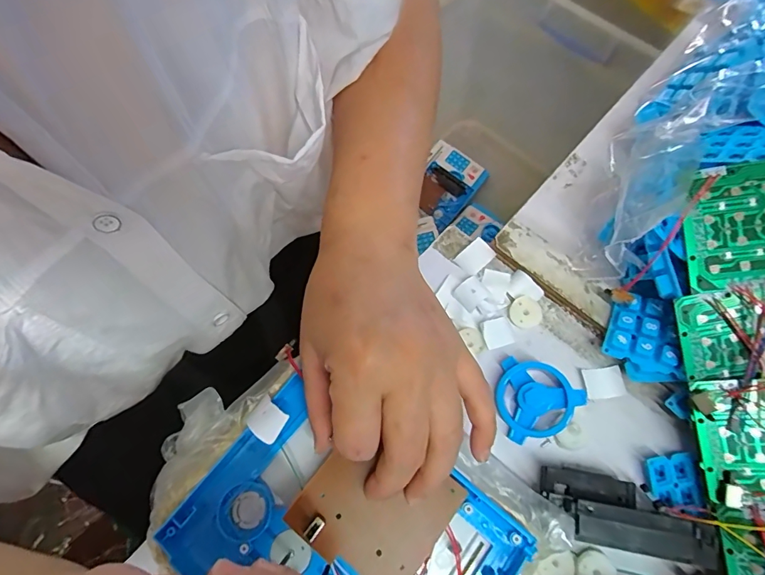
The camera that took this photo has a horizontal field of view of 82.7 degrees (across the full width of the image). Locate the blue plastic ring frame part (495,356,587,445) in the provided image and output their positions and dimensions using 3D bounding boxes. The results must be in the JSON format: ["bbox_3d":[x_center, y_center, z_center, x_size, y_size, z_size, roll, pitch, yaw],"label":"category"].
[{"bbox_3d":[0.097,0.074,0.288,0.052,0.018,0.049,42,75,16],"label":"blue plastic ring frame part"}]

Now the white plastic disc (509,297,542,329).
[{"bbox_3d":[0.105,0.017,0.317,0.023,0.004,0.022,-1,69,2],"label":"white plastic disc"}]

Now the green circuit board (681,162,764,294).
[{"bbox_3d":[0.215,-0.037,0.249,0.073,0.006,0.068,-7,86,15],"label":"green circuit board"}]

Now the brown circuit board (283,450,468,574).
[{"bbox_3d":[-0.004,0.120,0.237,0.073,0.007,0.069,34,74,14],"label":"brown circuit board"}]

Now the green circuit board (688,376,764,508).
[{"bbox_3d":[0.219,0.088,0.249,0.062,0.011,0.070,-9,80,21],"label":"green circuit board"}]

